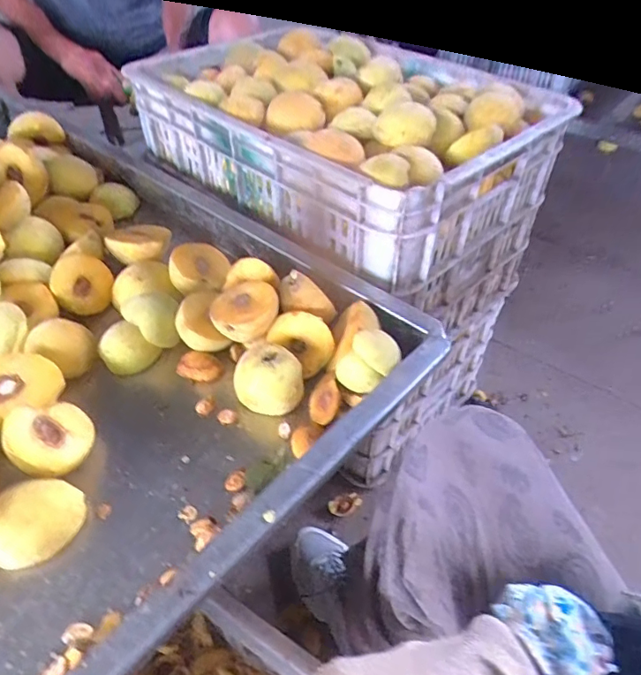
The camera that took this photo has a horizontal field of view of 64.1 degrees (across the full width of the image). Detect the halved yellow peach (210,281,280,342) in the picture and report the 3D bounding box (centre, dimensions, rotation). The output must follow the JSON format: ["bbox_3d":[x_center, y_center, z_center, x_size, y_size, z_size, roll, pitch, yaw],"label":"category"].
[{"bbox_3d":[-0.074,-0.028,0.502,0.060,0.030,0.073,-34,54,-30],"label":"halved yellow peach"}]

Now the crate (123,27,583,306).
[{"bbox_3d":[0.016,-0.245,0.715,0.488,0.223,0.331,35,54,30],"label":"crate"}]

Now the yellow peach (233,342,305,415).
[{"bbox_3d":[-0.046,0.042,0.469,0.061,0.057,0.047,4,45,4],"label":"yellow peach"}]

